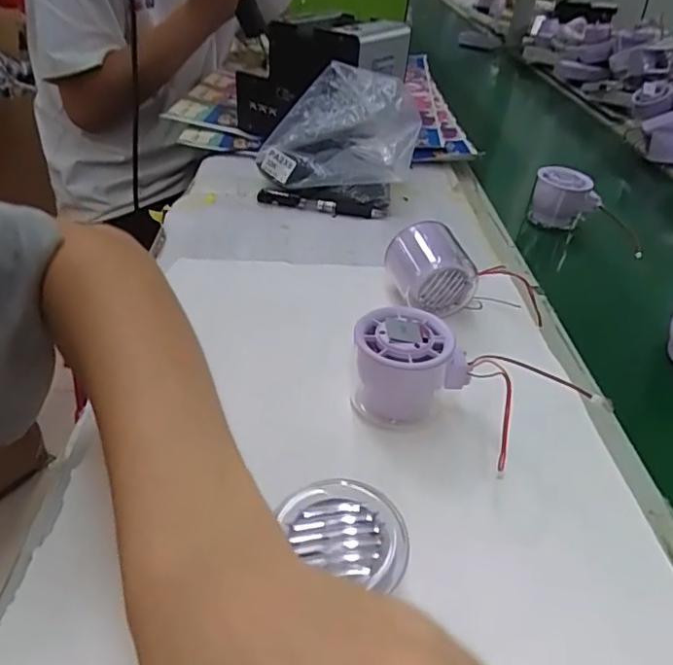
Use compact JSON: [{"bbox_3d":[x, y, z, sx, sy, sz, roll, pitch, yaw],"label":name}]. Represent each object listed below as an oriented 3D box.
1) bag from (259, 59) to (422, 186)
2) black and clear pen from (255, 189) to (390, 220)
[{"bbox_3d":[0.005,-0.218,0.616,0.166,0.118,0.120,9,37,3],"label":"bag"},{"bbox_3d":[-0.017,-0.137,0.590,0.139,0.017,0.019,12,38,7],"label":"black and clear pen"}]

